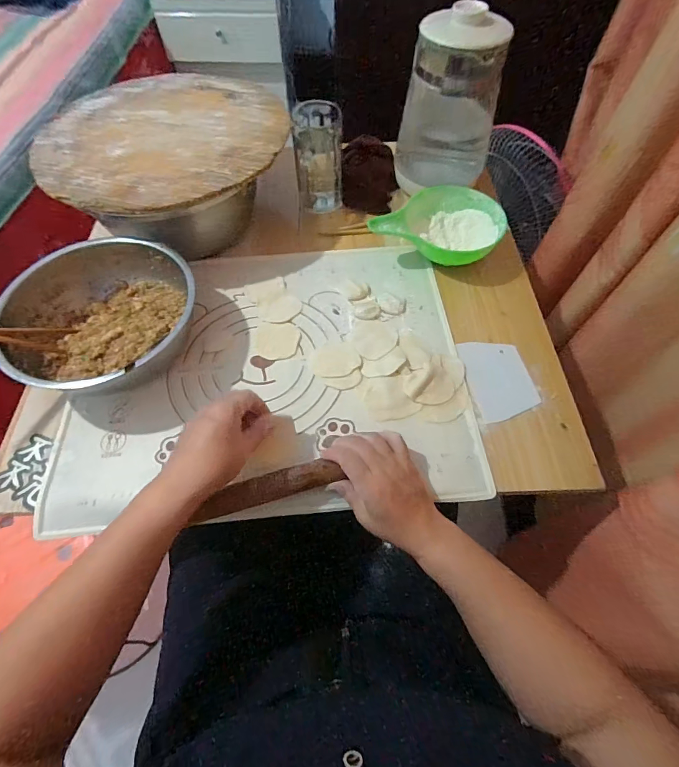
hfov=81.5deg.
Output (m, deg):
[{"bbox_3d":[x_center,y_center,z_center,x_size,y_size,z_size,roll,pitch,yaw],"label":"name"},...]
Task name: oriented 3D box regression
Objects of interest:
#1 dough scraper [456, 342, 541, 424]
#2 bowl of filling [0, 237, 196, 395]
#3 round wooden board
[{"bbox_3d":[0.207,-0.007,0.511,0.081,0.010,0.113,-8,66,-3],"label":"dough scraper"},{"bbox_3d":[-0.290,-0.076,0.500,0.214,0.082,0.215,0,61,0],"label":"bowl of filling"},{"bbox_3d":[-0.259,-0.375,0.582,0.346,0.017,0.358,0,61,0],"label":"round wooden board"}]

